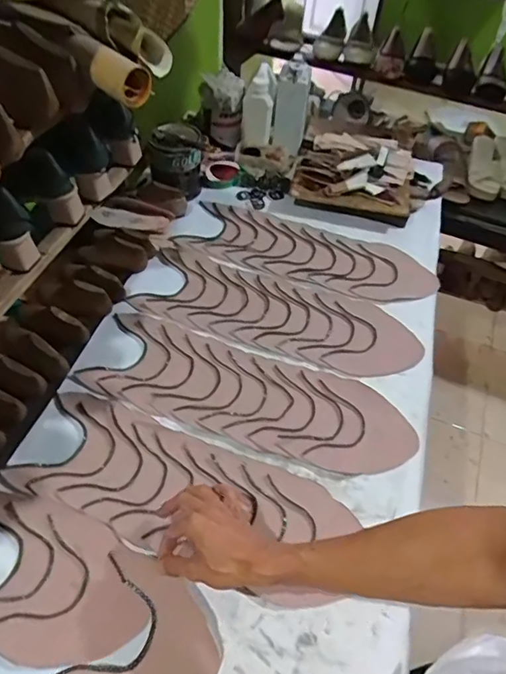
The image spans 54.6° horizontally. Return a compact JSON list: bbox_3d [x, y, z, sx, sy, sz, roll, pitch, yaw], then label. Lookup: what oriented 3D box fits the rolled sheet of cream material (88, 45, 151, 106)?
[{"bbox_3d":[-0.188,-0.356,0.667,0.089,0.052,0.044,31,57,18],"label":"rolled sheet of cream material"}]

